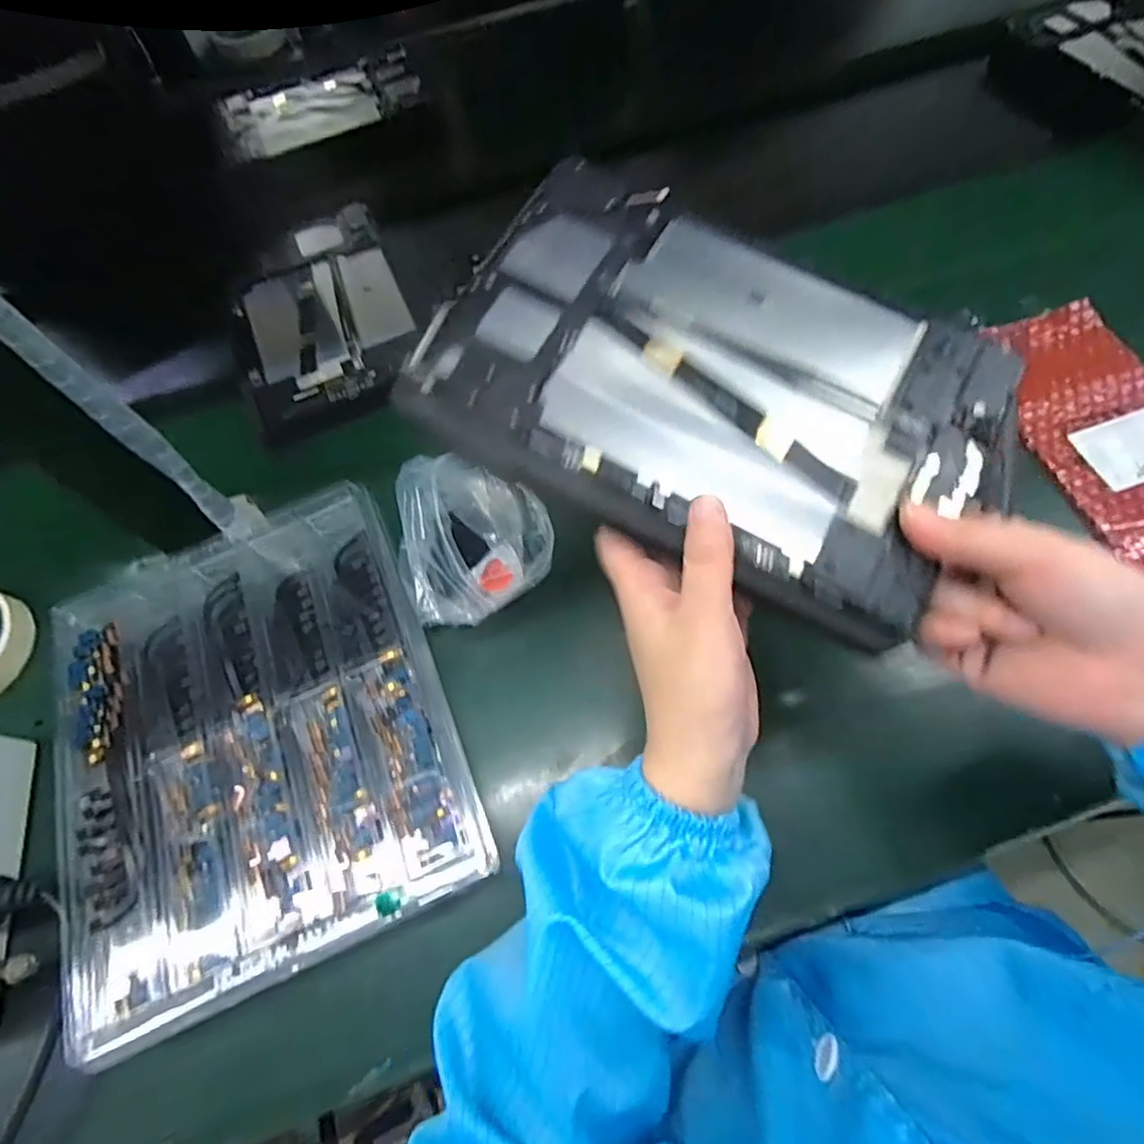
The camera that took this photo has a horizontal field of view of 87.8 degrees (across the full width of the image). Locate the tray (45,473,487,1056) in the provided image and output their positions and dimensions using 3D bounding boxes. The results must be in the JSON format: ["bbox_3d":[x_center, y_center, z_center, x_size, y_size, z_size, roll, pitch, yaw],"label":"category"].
[{"bbox_3d":[-0.198,0.088,0.363,0.227,0.030,0.284,-23,64,-7],"label":"tray"}]

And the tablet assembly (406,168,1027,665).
[{"bbox_3d":[0.063,-0.087,0.269,0.244,0.031,0.154,28,71,13],"label":"tablet assembly"}]

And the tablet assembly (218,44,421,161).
[{"bbox_3d":[-0.284,-0.531,0.671,0.217,0.014,0.139,-17,63,-4],"label":"tablet assembly"}]

